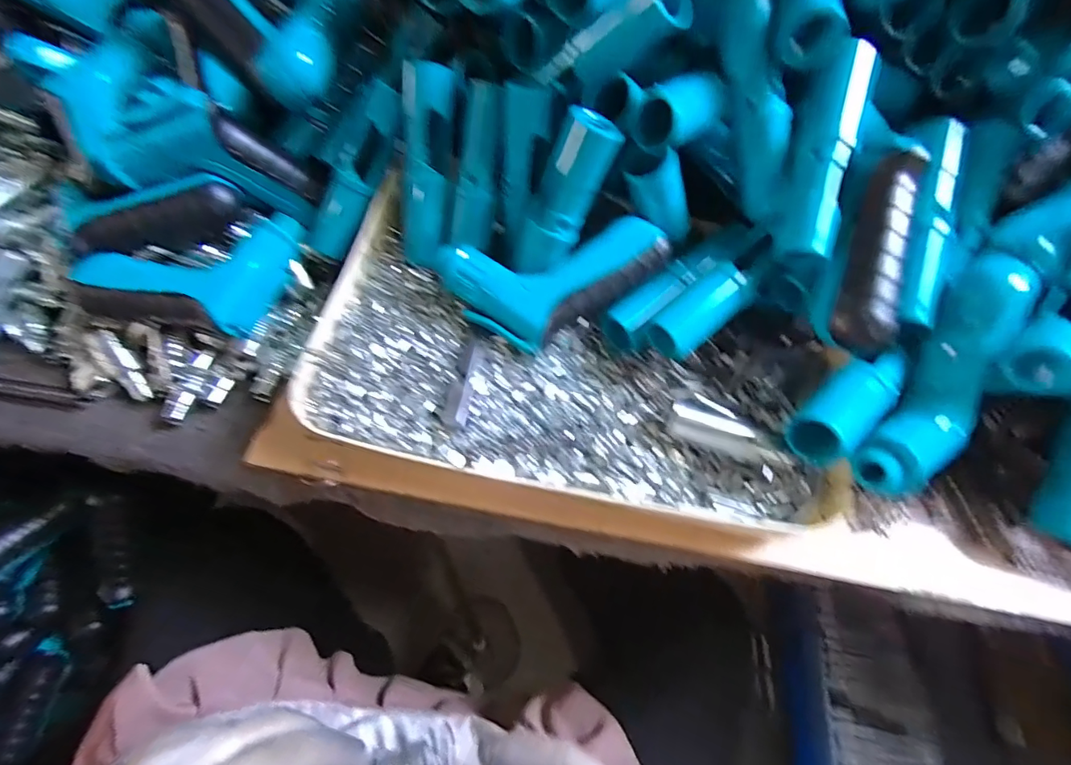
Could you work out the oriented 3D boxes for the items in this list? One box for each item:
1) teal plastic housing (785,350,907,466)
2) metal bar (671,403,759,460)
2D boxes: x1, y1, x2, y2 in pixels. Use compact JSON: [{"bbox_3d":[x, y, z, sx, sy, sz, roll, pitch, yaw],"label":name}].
[{"bbox_3d":[0.172,0.012,0.267,0.083,0.026,0.032,-36,66,-22],"label":"teal plastic housing"},{"bbox_3d":[0.101,0.027,0.283,0.046,0.015,0.014,14,58,6],"label":"metal bar"}]

